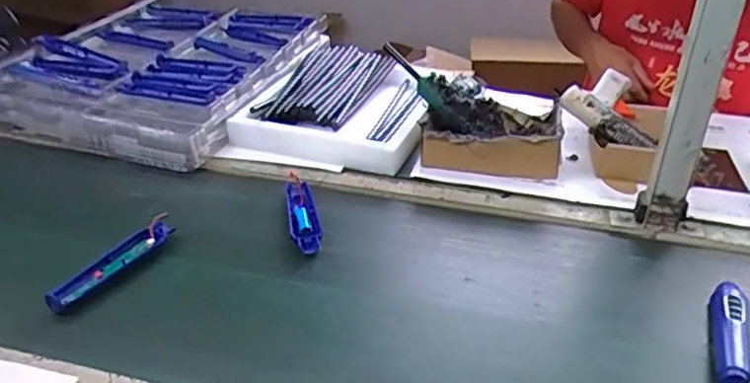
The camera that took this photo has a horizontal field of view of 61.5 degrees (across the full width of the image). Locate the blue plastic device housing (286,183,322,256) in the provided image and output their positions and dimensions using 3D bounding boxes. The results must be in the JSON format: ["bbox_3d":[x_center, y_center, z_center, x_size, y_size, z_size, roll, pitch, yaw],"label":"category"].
[{"bbox_3d":[-0.098,0.034,0.839,0.038,0.015,0.153,-4,31,-13],"label":"blue plastic device housing"}]

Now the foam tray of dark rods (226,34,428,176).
[{"bbox_3d":[-0.046,-0.157,1.115,0.290,0.066,0.392,11,31,13],"label":"foam tray of dark rods"}]

